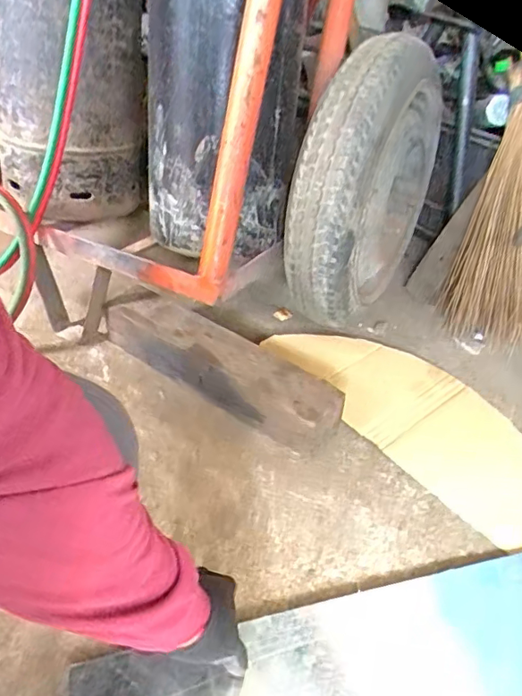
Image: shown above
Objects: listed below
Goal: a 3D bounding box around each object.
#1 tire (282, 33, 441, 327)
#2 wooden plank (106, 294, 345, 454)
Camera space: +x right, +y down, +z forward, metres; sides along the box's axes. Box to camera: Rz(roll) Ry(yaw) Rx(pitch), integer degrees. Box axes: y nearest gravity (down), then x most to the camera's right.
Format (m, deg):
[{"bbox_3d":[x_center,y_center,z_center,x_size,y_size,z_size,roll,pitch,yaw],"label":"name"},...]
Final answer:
[{"bbox_3d":[0.172,-0.262,0.891,0.161,0.399,0.369,18,42,16],"label":"tire"},{"bbox_3d":[-0.075,0.019,0.882,0.438,0.090,0.087,29,46,27],"label":"wooden plank"}]

